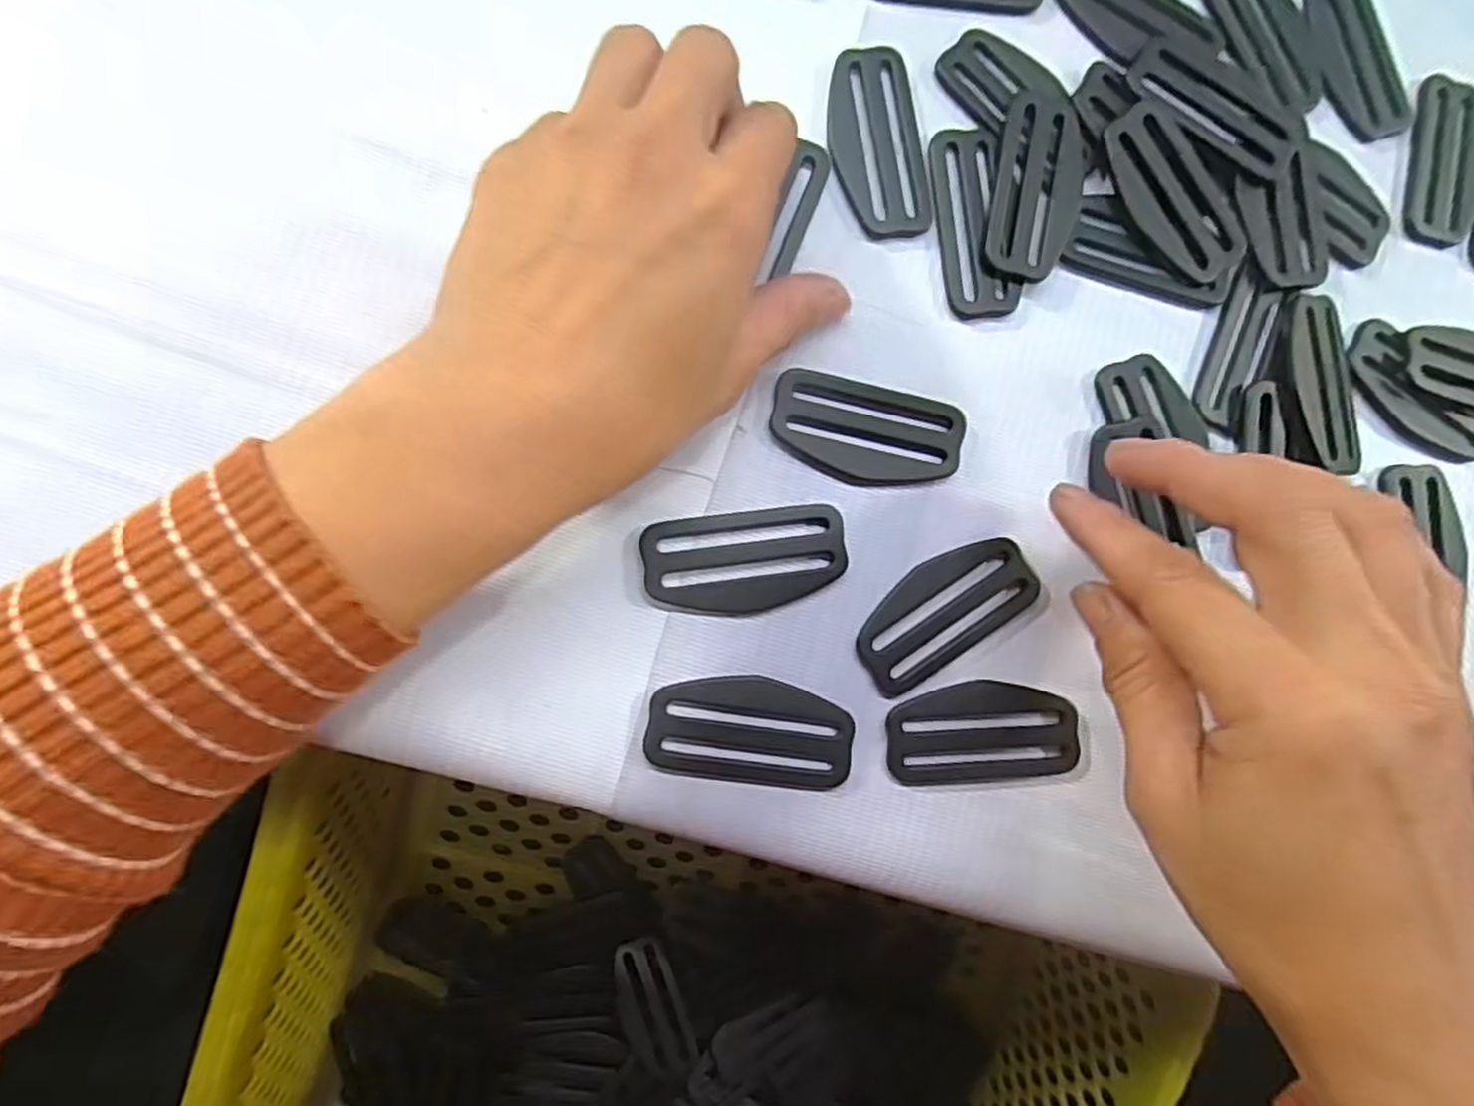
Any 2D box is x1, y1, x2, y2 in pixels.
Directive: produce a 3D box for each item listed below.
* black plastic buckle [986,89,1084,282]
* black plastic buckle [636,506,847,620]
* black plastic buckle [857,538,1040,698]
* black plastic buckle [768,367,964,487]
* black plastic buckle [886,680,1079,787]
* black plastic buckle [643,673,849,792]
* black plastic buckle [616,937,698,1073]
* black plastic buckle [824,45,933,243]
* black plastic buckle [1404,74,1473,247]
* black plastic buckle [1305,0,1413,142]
[{"bbox_3d":[0.095,-0.116,0.245,0.027,0.004,0.060,11,86,-7],"label":"black plastic buckle"},{"bbox_3d":[0.003,0.003,0.229,0.059,0.005,0.029,-7,88,-8],"label":"black plastic buckle"},{"bbox_3d":[0.062,0.017,0.234,0.058,0.004,0.029,-32,91,-8],"label":"black plastic buckle"},{"bbox_3d":[0.039,-0.036,0.235,0.058,0.004,0.029,11,86,-7],"label":"black plastic buckle"},{"bbox_3d":[0.074,0.054,0.235,0.058,0.005,0.030,-2,87,-7],"label":"black plastic buckle"},{"bbox_3d":[0.004,0.051,0.223,0.058,0.004,0.030,8,86,-7],"label":"black plastic buckle"},{"bbox_3d":[-0.038,0.206,0.356,0.025,0.005,0.056,-22,77,-8],"label":"black plastic buckle"},{"bbox_3d":[0.044,-0.127,0.241,0.029,0.004,0.059,-6,88,-8],"label":"black plastic buckle"},{"bbox_3d":[0.246,-0.135,0.267,0.027,0.004,0.059,9,86,-7],"label":"black plastic buckle"},{"bbox_3d":[0.211,-0.171,0.268,0.030,0.005,0.059,-19,90,-8],"label":"black plastic buckle"}]

